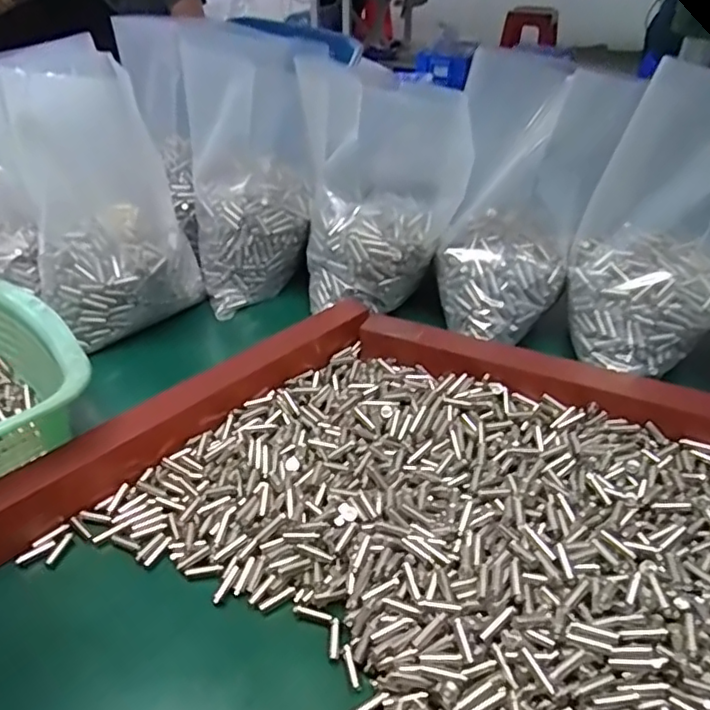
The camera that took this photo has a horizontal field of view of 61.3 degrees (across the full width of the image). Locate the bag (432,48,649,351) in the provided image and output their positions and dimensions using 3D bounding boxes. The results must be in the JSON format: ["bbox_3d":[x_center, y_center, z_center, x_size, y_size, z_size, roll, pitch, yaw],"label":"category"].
[{"bbox_3d":[0.131,-0.118,0.470,0.118,0.185,0.113,9,40,11],"label":"bag"}]

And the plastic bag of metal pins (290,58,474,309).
[{"bbox_3d":[0.018,-0.142,0.510,0.123,0.171,0.102,-7,39,-8],"label":"plastic bag of metal pins"}]

